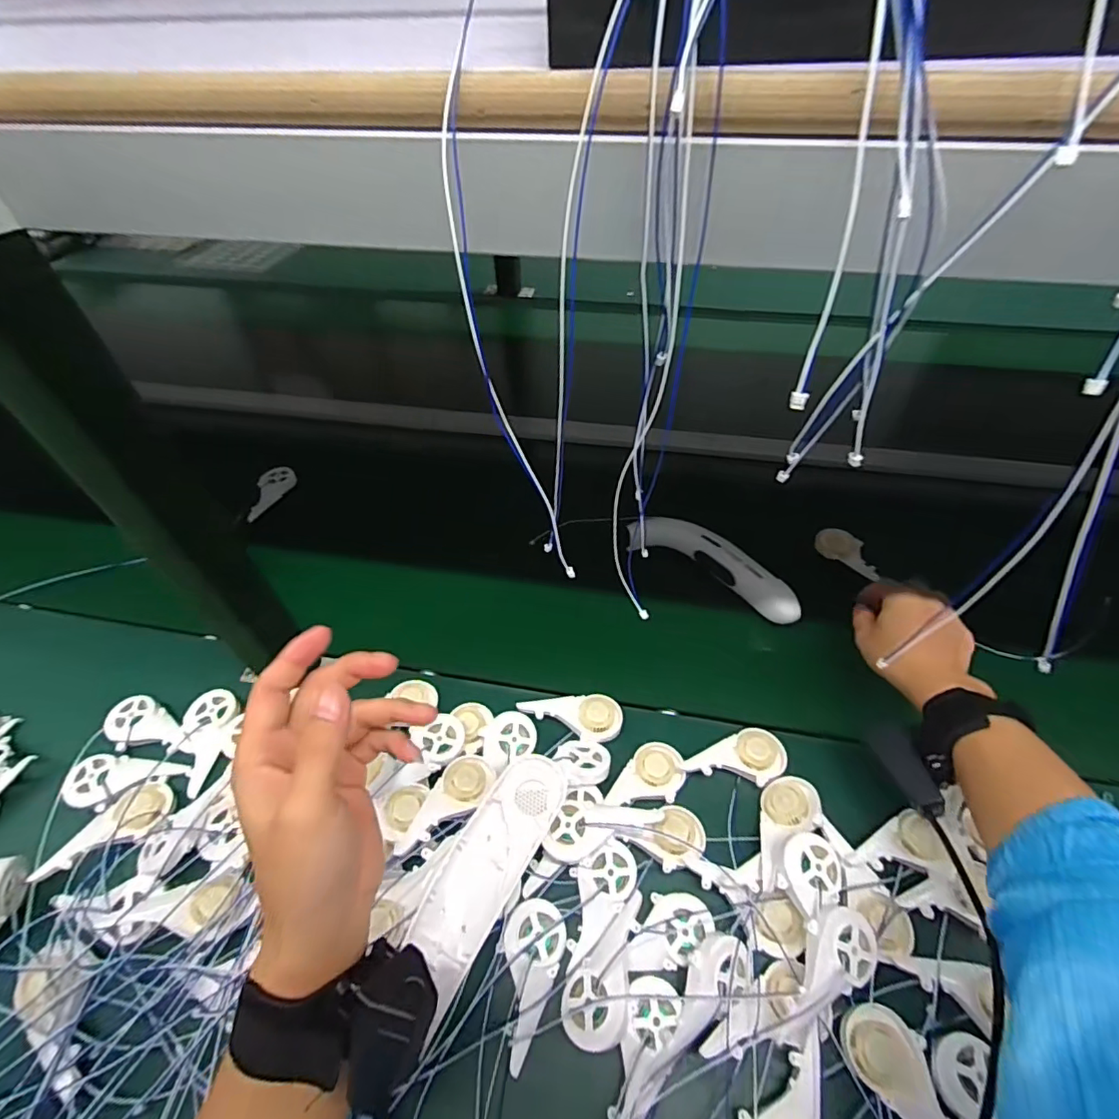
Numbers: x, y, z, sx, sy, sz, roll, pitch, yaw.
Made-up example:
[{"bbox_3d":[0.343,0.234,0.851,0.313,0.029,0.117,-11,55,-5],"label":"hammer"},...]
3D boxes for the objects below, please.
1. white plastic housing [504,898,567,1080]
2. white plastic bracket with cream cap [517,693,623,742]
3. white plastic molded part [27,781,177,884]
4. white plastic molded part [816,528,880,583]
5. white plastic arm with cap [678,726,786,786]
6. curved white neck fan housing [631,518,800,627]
[{"bbox_3d":[-0.025,0.289,0.371,0.041,0.015,0.092,15,52,14],"label":"white plastic housing"},{"bbox_3d":[0.010,0.142,0.494,0.092,0.014,0.041,6,50,7],"label":"white plastic bracket with cream cap"},{"bbox_3d":[-0.363,0.212,0.432,0.088,0.031,0.052,-22,52,-16],"label":"white plastic molded part"},{"bbox_3d":[0.338,-0.007,0.622,0.040,0.020,0.084,-20,48,-14],"label":"white plastic molded part"},{"bbox_3d":[0.154,0.177,0.461,0.084,0.015,0.046,-23,53,-16],"label":"white plastic arm with cap"},{"bbox_3d":[0.171,0.003,0.602,0.208,0.045,0.040,33,58,26],"label":"curved white neck fan housing"}]

